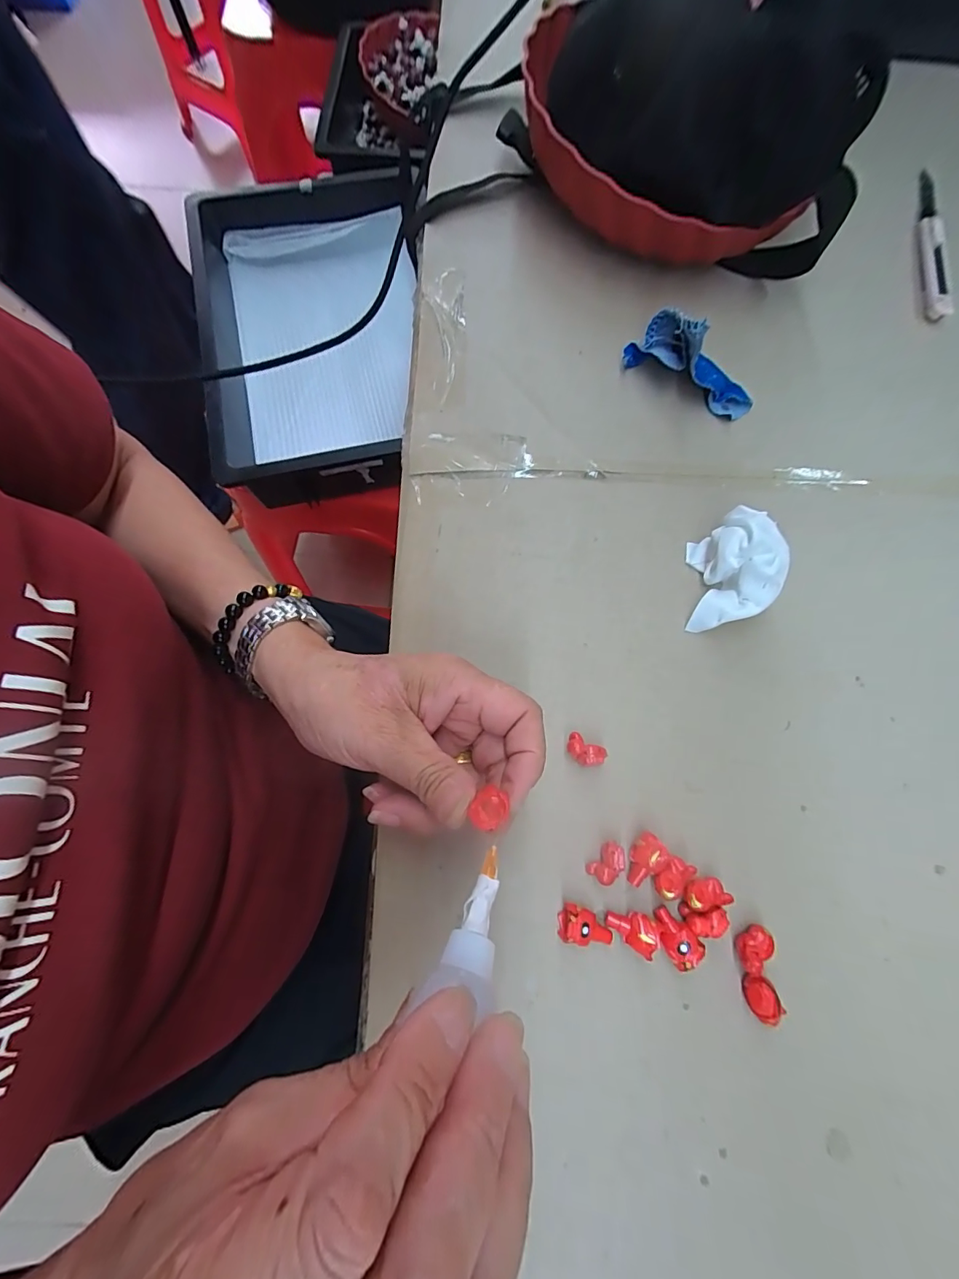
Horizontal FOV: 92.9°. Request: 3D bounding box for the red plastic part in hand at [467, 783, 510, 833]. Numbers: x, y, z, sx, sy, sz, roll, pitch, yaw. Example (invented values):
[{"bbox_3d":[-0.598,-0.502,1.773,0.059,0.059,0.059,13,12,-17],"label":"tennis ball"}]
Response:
[{"bbox_3d":[0.004,0.070,0.186,0.014,0.007,0.017,21,75,6],"label":"red plastic part in hand"}]

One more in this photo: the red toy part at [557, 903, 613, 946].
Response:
[{"bbox_3d":[0.053,0.139,0.222,0.026,0.011,0.016,8,74,2],"label":"red toy part"}]

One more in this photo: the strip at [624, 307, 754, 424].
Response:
[{"bbox_3d":[0.149,-0.186,0.305,0.091,0.046,0.028,34,76,-5],"label":"strip"}]

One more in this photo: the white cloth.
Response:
[{"bbox_3d":[0.146,-0.040,0.259,0.043,0.037,0.068,6,74,1],"label":"white cloth"}]

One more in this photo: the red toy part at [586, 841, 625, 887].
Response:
[{"bbox_3d":[0.065,0.113,0.231,0.012,0.012,0.020,36,77,9],"label":"red toy part"}]

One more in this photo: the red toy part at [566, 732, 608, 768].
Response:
[{"bbox_3d":[0.056,0.061,0.245,0.021,0.012,0.013,32,76,8],"label":"red toy part"}]

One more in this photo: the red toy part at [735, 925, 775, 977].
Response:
[{"bbox_3d":[0.132,0.149,0.221,0.020,0.012,0.014,-40,78,-11],"label":"red toy part"}]

